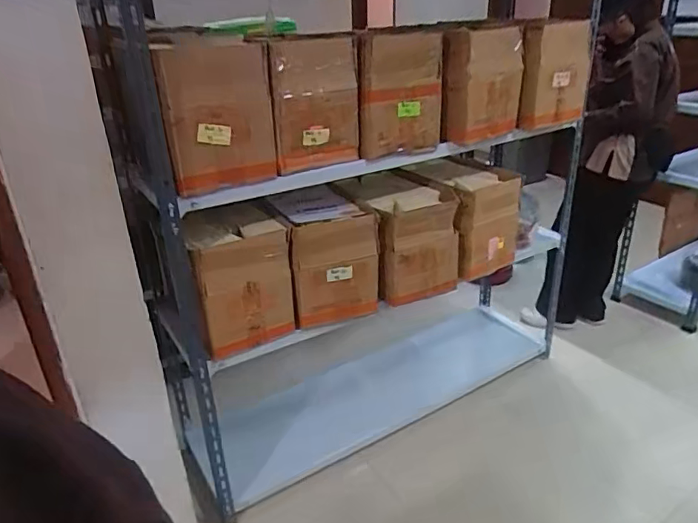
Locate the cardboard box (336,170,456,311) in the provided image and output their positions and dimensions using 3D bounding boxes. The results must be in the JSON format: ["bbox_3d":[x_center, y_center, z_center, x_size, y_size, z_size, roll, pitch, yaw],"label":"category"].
[{"bbox_3d":[0.156,-0.091,1.734,0.263,0.309,0.392,-11,28,-18],"label":"cardboard box"}]

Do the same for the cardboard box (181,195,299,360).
[{"bbox_3d":[-0.314,0.033,1.515,0.256,0.331,0.319,-11,28,-17],"label":"cardboard box"}]

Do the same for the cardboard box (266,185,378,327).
[{"bbox_3d":[-0.087,-0.025,1.629,0.247,0.304,0.410,-11,28,-17],"label":"cardboard box"}]

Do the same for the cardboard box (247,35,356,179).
[{"bbox_3d":[-0.110,-0.431,1.416,0.225,0.318,0.229,-12,28,-19],"label":"cardboard box"}]

